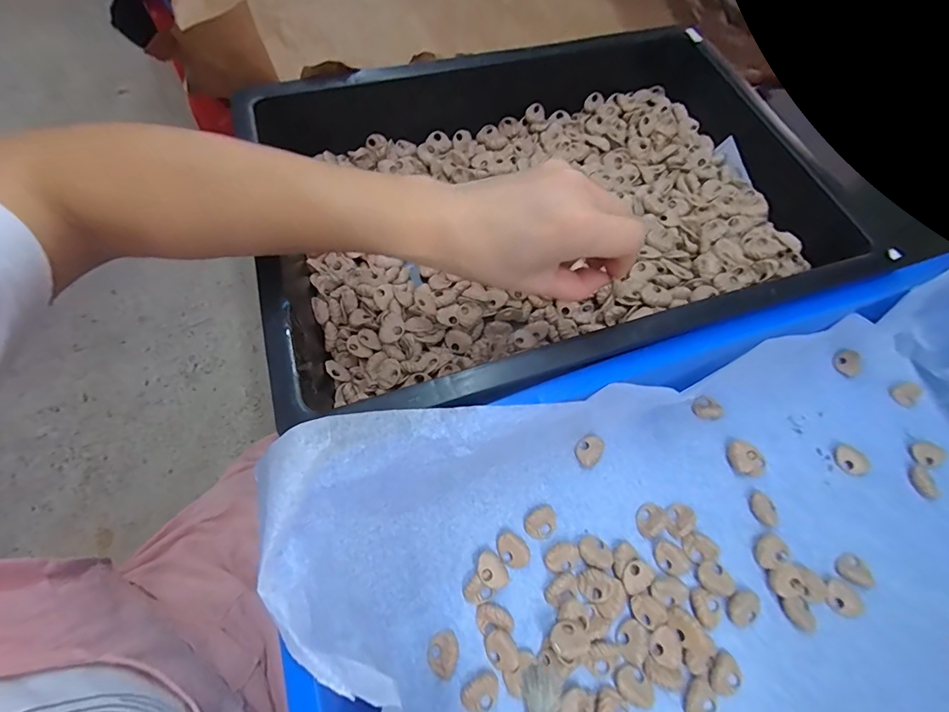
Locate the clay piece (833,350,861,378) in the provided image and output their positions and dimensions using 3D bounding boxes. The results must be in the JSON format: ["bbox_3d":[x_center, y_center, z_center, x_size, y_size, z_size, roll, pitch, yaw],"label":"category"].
[{"bbox_3d":[0.317,0.006,0.357,0.024,0.004,0.021,-31,68,-14],"label":"clay piece"}]

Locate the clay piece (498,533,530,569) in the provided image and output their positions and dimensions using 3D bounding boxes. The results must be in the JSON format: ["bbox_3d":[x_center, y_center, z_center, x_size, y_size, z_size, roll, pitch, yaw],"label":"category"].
[{"bbox_3d":[0.026,0.131,0.285,0.019,0.004,0.023,-34,69,-15],"label":"clay piece"}]

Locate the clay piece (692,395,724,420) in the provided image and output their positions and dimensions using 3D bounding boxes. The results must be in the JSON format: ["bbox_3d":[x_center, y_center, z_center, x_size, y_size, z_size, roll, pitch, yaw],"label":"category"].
[{"bbox_3d":[0.182,0.040,0.328,0.021,0.007,0.019,1,64,0],"label":"clay piece"}]

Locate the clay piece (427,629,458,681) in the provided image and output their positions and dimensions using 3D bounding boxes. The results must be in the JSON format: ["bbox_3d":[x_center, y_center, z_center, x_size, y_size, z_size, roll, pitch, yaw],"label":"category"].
[{"bbox_3d":[-0.019,0.185,0.260,0.018,0.007,0.025,1,64,0],"label":"clay piece"}]

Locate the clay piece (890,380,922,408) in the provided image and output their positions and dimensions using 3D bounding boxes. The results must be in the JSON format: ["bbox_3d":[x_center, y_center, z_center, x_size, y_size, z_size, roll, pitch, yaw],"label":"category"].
[{"bbox_3d":[0.355,0.031,0.346,0.024,0.004,0.018,-26,67,-13],"label":"clay piece"}]

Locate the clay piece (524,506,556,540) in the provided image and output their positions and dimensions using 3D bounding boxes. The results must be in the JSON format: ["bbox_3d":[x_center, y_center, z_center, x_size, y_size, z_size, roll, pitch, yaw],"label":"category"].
[{"bbox_3d":[0.047,0.116,0.293,0.023,0.004,0.019,-32,69,-15],"label":"clay piece"}]

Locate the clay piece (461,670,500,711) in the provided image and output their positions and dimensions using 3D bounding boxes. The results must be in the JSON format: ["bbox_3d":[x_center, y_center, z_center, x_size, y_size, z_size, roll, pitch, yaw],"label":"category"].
[{"bbox_3d":[0.005,0.203,0.254,0.023,0.006,0.019,-35,70,-16],"label":"clay piece"}]

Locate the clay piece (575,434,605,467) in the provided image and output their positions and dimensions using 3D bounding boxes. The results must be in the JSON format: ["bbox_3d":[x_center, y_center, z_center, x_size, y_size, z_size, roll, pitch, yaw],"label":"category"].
[{"bbox_3d":[0.086,0.070,0.314,0.024,0.005,0.018,-37,70,-17],"label":"clay piece"}]

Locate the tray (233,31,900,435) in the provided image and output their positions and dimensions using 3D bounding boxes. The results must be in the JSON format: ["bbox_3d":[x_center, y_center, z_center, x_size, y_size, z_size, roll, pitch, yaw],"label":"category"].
[{"bbox_3d":[0.052,-0.118,0.342,0.420,0.083,0.289,-17,66,-9],"label":"tray"}]

